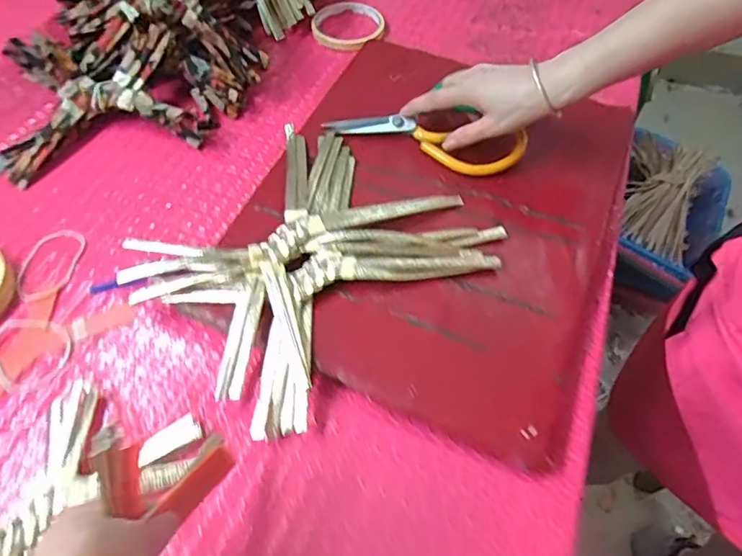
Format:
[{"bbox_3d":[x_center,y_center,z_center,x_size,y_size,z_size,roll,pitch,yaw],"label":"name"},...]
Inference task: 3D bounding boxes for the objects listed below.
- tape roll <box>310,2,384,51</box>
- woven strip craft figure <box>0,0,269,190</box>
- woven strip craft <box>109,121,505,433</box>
[{"bbox_3d":[-0.024,-0.311,0.672,0.089,0.016,0.089,0,57,0],"label":"tape roll"},{"bbox_3d":[-0.245,-0.237,0.549,0.257,0.135,0.239,-4,57,-3],"label":"woven strip craft figure"},{"bbox_3d":[-0.051,-0.023,0.457,0.213,0.034,0.252,39,65,22],"label":"woven strip craft"}]

